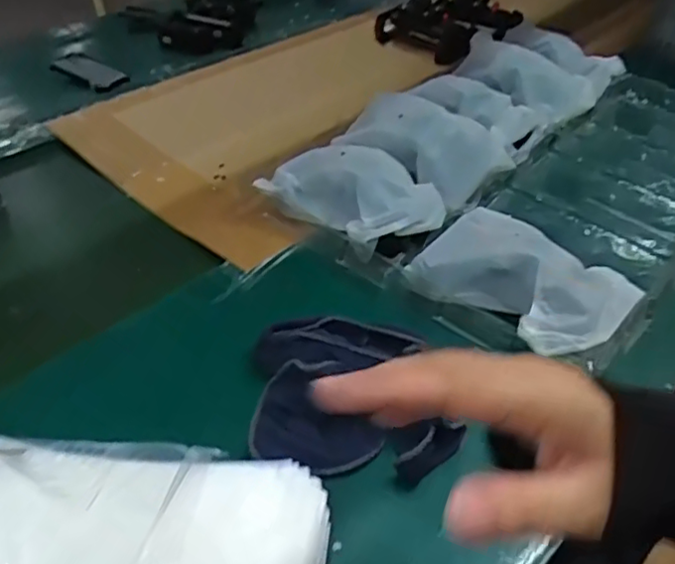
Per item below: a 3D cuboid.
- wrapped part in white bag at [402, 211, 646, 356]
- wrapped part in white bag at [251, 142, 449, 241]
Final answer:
[{"bbox_3d":[0.152,-0.012,0.517,0.123,0.047,0.154,-31,50,-31],"label":"wrapped part in white bag"},{"bbox_3d":[0.013,-0.081,0.592,0.171,0.068,0.099,20,44,21],"label":"wrapped part in white bag"}]

